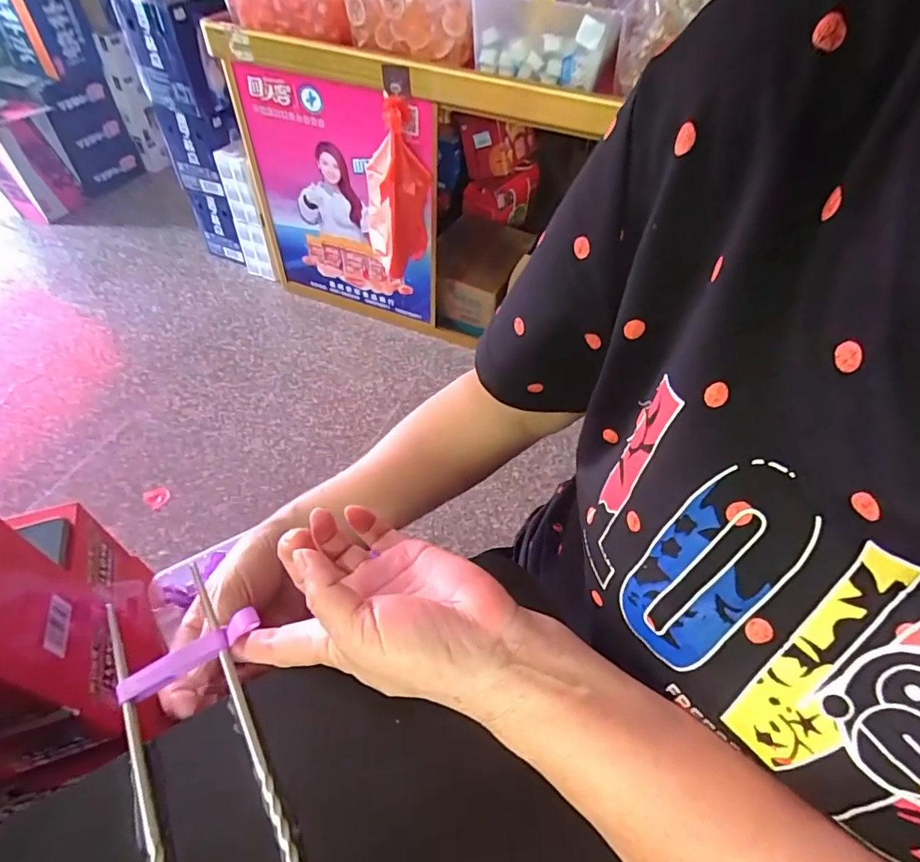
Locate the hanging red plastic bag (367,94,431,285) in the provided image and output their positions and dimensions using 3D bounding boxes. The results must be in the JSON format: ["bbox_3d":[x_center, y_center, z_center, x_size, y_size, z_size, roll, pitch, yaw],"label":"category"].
[{"bbox_3d":[-0.151,-0.574,1.220,0.148,0.362,0.197,-4,50,-7],"label":"hanging red plastic bag"}]

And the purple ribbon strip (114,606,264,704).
[{"bbox_3d":[-0.142,0.118,0.263,0.070,0.008,0.012,-27,56,-19],"label":"purple ribbon strip"}]

